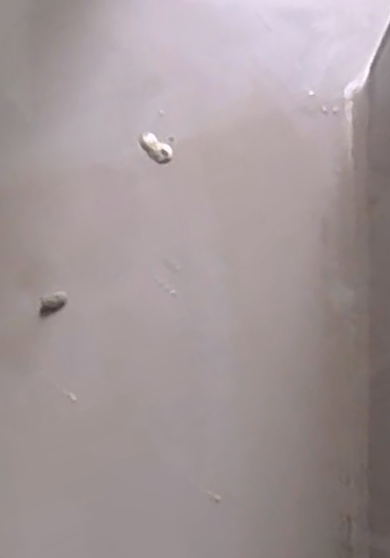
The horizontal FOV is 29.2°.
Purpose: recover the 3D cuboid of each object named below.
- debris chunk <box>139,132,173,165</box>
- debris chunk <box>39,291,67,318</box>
[{"bbox_3d":[-0.024,-0.079,0.449,0.012,0.004,0.024,-40,77,-11],"label":"debris chunk"},{"bbox_3d":[-0.081,0.014,0.424,0.017,0.005,0.011,-20,74,-6],"label":"debris chunk"}]

